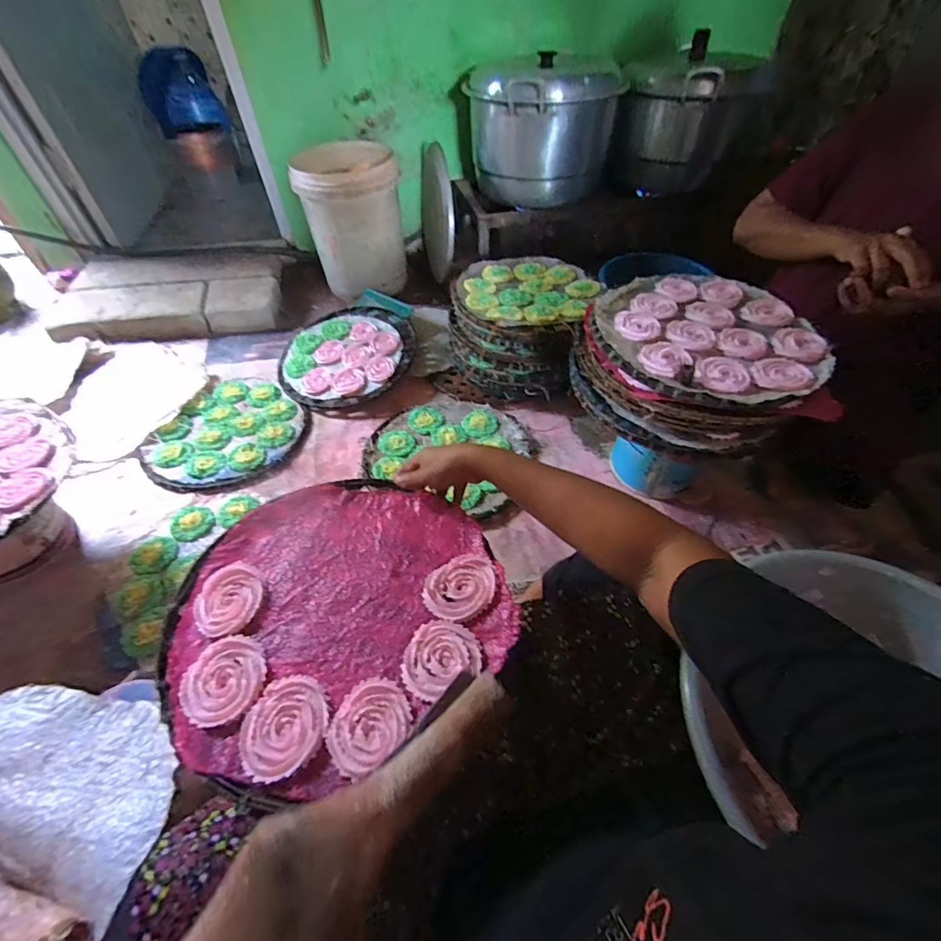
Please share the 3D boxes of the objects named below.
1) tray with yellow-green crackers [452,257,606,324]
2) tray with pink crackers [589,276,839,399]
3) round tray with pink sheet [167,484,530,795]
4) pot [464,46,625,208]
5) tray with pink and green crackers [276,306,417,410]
[{"bbox_3d":[0.145,-0.459,1.089,0.352,0.026,0.341,-8,50,-5],"label":"tray with yellow-green crackers"},{"bbox_3d":[0.383,-0.239,0.721,0.330,0.029,0.353,4,51,5],"label":"tray with pink crackers"},{"bbox_3d":[-0.154,0.145,0.506,0.351,0.027,0.335,-31,56,-21],"label":"round tray with pink sheet"},{"bbox_3d":[0.203,-0.953,1.257,0.350,0.306,0.322,-1,50,1],"label":"pot"},{"bbox_3d":[-0.332,-0.320,1.175,0.356,0.054,0.369,-20,52,-15],"label":"tray with pink and green crackers"}]

